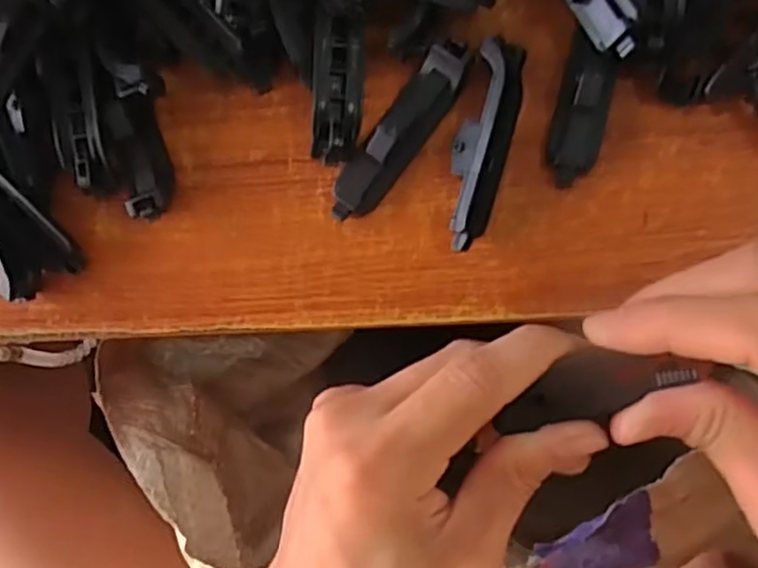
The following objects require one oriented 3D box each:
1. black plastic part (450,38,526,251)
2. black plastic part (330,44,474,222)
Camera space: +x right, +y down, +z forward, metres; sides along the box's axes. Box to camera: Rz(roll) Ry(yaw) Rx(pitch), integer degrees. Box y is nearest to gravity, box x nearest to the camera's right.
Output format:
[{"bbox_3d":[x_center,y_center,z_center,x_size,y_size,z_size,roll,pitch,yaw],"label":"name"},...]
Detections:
[{"bbox_3d":[0.037,-0.050,0.255,0.018,0.019,0.073,15,89,9],"label":"black plastic part"},{"bbox_3d":[0.007,-0.056,0.260,0.017,0.016,0.074,38,93,8],"label":"black plastic part"}]

